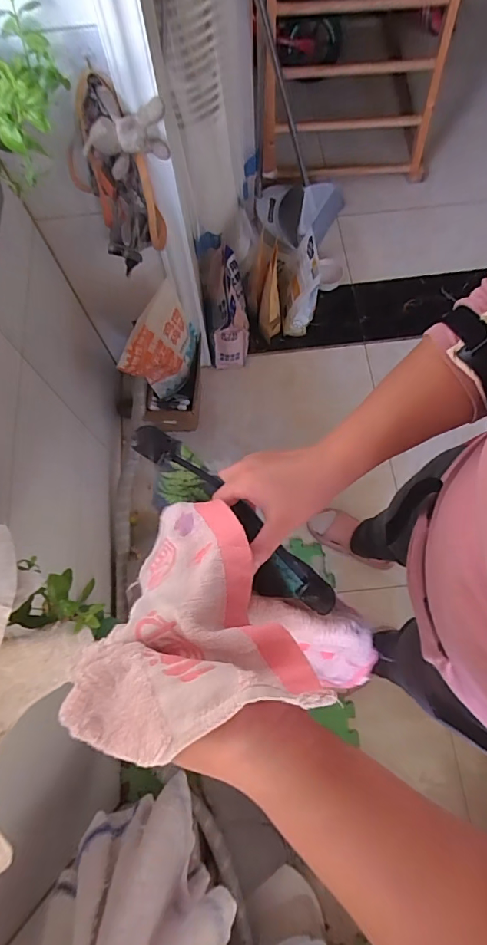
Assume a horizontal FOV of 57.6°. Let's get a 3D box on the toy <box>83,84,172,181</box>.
[{"bbox_3d":[-0.198,-0.563,0.745,0.142,0.111,0.045,-18,71,-4],"label":"toy"}]

